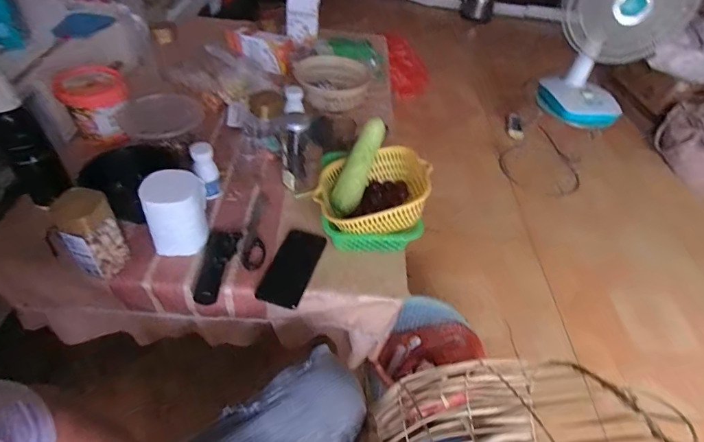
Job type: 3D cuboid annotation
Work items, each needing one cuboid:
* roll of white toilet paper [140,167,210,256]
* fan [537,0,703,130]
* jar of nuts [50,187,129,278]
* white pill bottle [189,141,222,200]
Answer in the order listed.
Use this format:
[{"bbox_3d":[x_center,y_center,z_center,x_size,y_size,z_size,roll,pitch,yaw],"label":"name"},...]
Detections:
[{"bbox_3d":[-0.295,-0.013,0.688,0.091,0.122,0.098,-8,48,-15],"label":"roll of white toilet paper"},{"bbox_3d":[0.857,-0.616,1.374,0.329,0.538,0.232,32,50,22],"label":"fan"},{"bbox_3d":[-0.410,0.021,0.645,0.073,0.137,0.066,-23,53,-27],"label":"jar of nuts"},{"bbox_3d":[-0.289,-0.097,0.808,0.044,0.109,0.042,-14,49,-20],"label":"white pill bottle"}]

